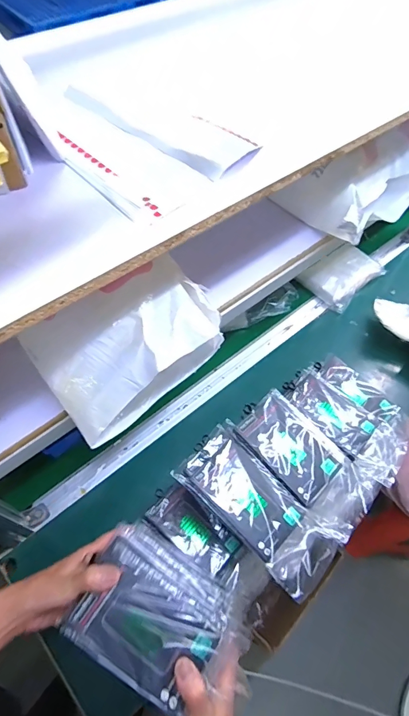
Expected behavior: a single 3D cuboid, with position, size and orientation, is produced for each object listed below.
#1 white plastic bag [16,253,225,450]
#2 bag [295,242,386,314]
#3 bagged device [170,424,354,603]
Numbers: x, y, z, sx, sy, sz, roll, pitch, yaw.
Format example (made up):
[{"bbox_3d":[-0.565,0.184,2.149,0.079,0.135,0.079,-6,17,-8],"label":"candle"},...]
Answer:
[{"bbox_3d":[-0.091,-0.010,0.538,0.231,0.139,0.133,-31,67,-20],"label":"white plastic bag"},{"bbox_3d":[0.342,-0.207,1.015,0.189,0.052,0.134,-40,70,-23],"label":"bag"},{"bbox_3d":[0.071,0.187,0.525,0.211,0.023,0.100,41,65,18],"label":"bagged device"}]

